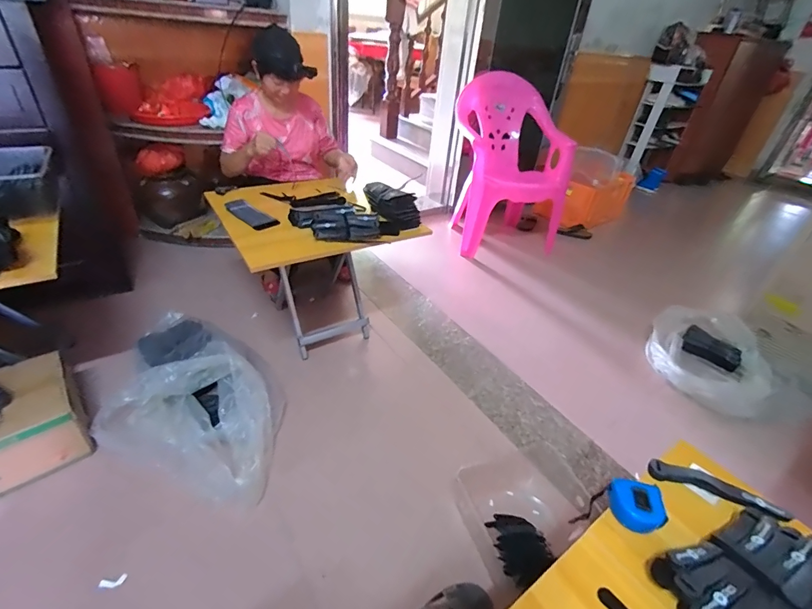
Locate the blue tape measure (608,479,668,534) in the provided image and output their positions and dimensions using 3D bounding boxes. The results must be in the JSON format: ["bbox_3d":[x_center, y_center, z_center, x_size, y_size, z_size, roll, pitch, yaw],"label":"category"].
[{"bbox_3d":[0.341,0.295,0.583,0.071,0.033,0.065,8,35,3],"label":"blue tape measure"}]

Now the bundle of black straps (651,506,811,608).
[{"bbox_3d":[0.439,0.333,0.495,0.203,0.092,0.116,-11,38,-22],"label":"bundle of black straps"}]

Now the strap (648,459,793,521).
[{"bbox_3d":[0.492,0.292,0.623,0.193,0.027,0.034,19,37,18],"label":"strap"}]

